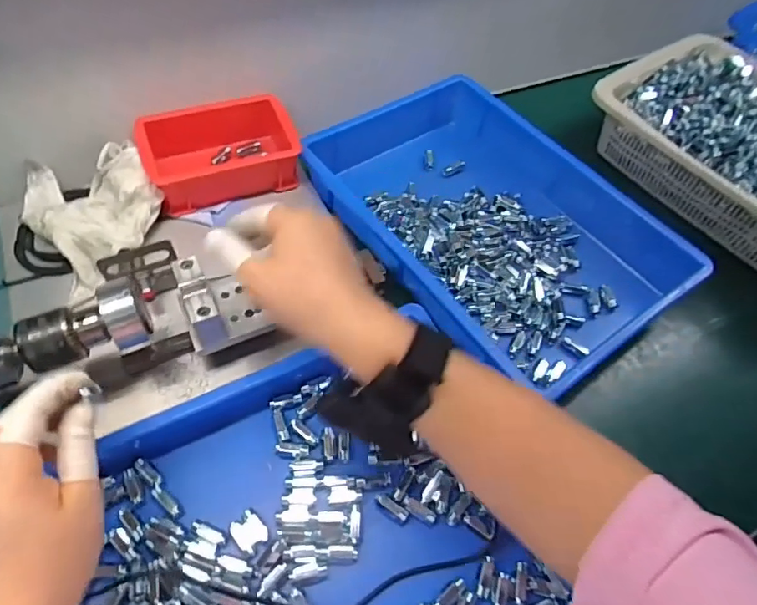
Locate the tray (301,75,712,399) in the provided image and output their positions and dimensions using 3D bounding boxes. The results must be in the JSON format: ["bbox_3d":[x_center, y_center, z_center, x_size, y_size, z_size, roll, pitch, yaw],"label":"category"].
[{"bbox_3d":[0.115,-0.088,0.535,0.254,0.066,0.366,-30,64,-22],"label":"tray"}]

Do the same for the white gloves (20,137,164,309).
[{"bbox_3d":[-0.274,-0.095,0.484,0.113,0.045,0.159,-32,64,-23],"label":"white gloves"}]

